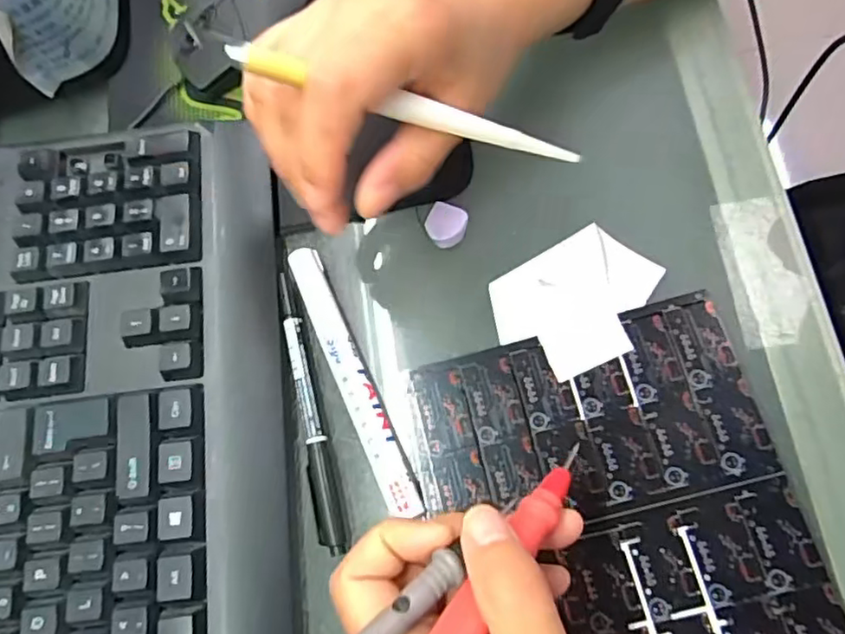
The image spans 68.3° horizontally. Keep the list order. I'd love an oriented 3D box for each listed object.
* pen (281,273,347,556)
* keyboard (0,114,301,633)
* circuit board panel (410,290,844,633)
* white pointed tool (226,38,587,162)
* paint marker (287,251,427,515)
[{"bbox_3d":[-0.055,0.044,0.303,0.012,0.010,0.134,-16,71,4],"label":"pen"},{"bbox_3d":[-0.138,0.107,0.277,0.154,0.026,0.427,-6,73,-1],"label":"keyboard"},{"bbox_3d":[0.082,0.088,0.264,0.143,0.004,0.173,-16,71,5],"label":"circuit board panel"},{"bbox_3d":[0.000,-0.076,0.231,0.139,0.005,0.007,10,72,-23],"label":"white pointed tool"},{"bbox_3d":[-0.034,0.027,0.301,0.017,0.015,0.139,-26,71,1],"label":"paint marker"}]

